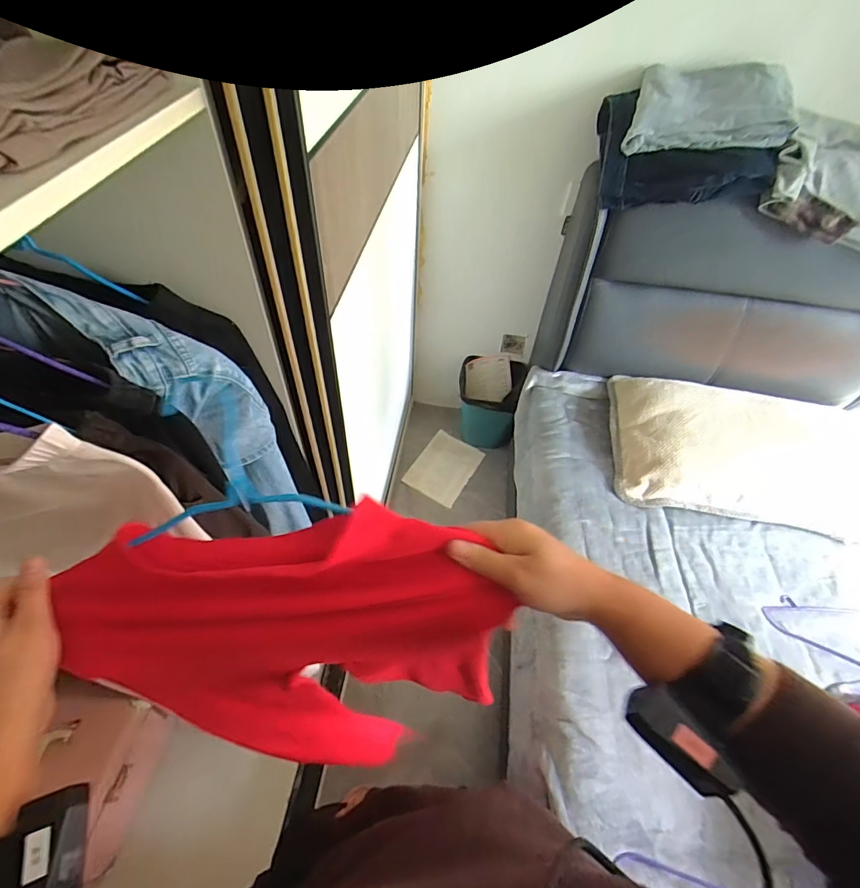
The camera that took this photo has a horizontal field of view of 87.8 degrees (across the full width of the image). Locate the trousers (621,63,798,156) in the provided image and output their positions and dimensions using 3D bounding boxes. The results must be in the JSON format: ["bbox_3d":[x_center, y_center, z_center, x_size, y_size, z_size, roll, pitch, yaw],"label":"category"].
[{"bbox_3d":[0.588,-0.711,0.946,0.297,0.129,0.187,12,52,5],"label":"trousers"}]

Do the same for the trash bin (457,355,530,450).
[{"bbox_3d":[0.215,-0.149,1.746,0.240,0.284,0.247,15,52,7],"label":"trash bin"}]

